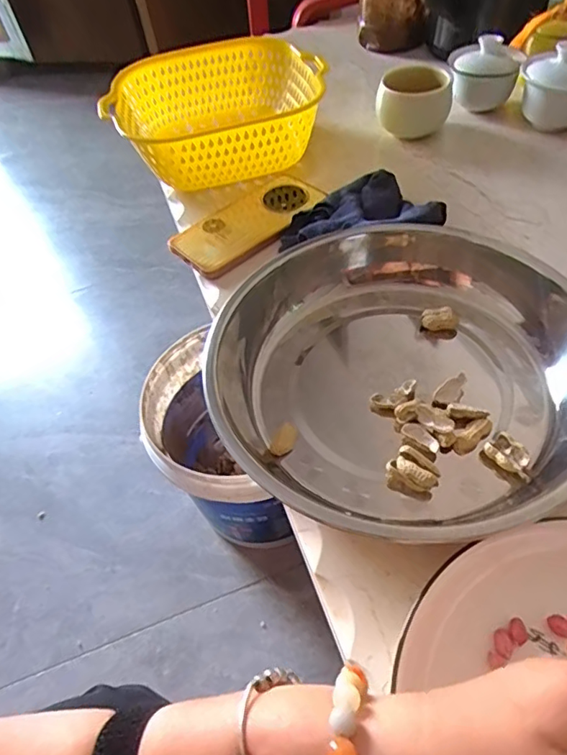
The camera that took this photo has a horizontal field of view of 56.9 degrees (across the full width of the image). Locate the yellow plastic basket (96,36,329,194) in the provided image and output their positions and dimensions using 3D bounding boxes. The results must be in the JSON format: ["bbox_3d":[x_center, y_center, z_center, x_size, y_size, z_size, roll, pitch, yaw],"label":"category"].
[{"bbox_3d":[-0.076,-0.312,0.622,0.235,0.074,0.233,-21,52,-11],"label":"yellow plastic basket"}]

